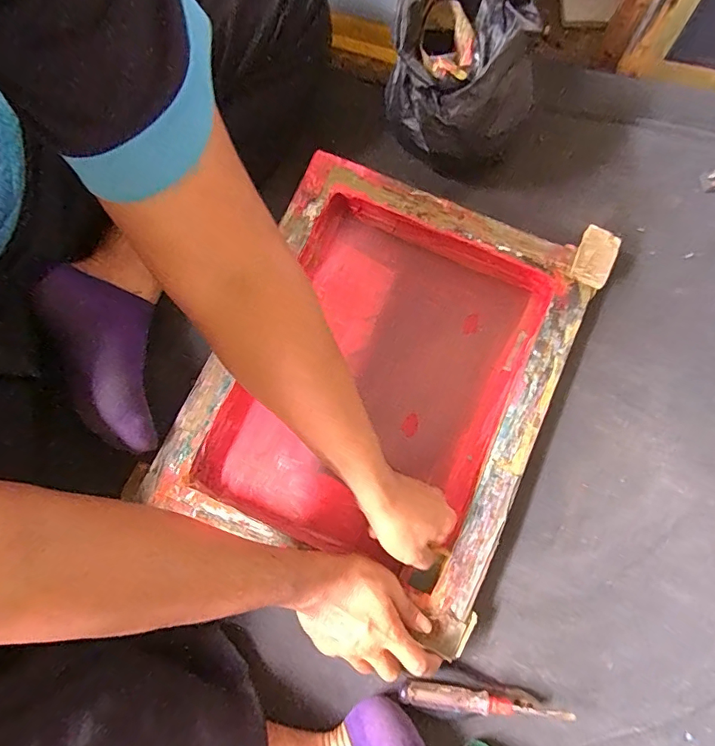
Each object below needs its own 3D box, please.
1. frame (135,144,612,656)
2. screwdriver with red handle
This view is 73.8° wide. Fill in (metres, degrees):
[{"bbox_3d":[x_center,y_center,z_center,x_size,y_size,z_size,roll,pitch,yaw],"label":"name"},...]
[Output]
[{"bbox_3d":[0.029,0.001,0.555,0.373,0.058,0.455,23,77,6],"label":"frame"},{"bbox_3d":[0.128,0.331,0.485,0.165,0.028,0.022,5,76,1],"label":"screwdriver with red handle"}]

